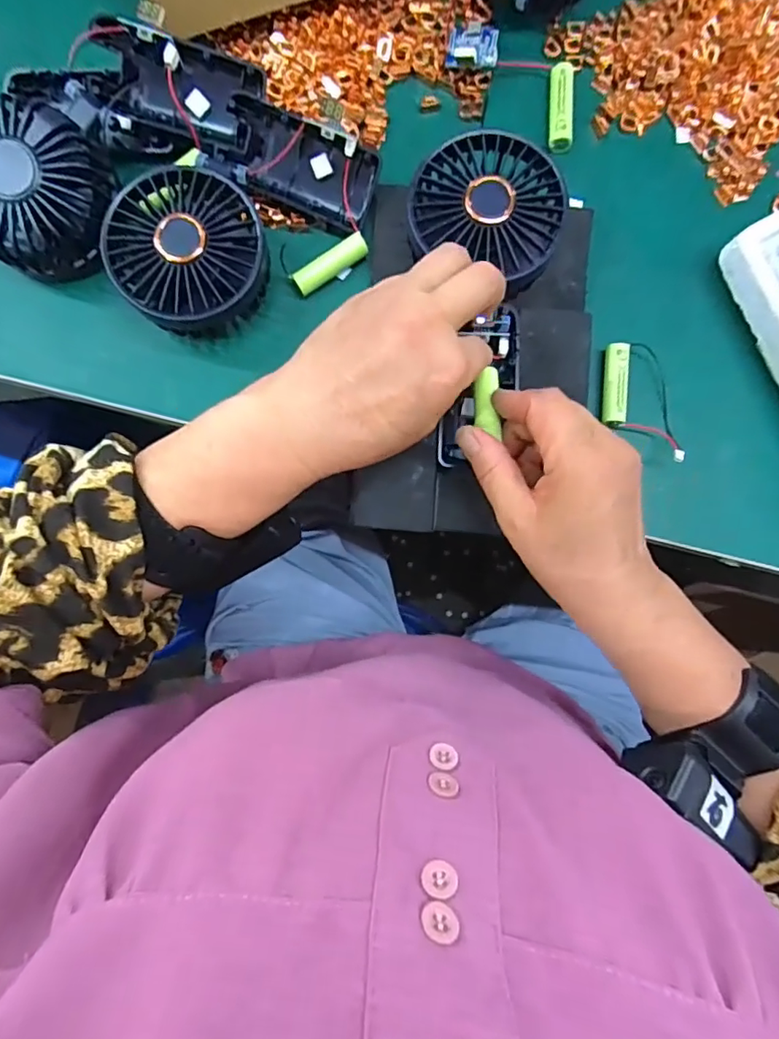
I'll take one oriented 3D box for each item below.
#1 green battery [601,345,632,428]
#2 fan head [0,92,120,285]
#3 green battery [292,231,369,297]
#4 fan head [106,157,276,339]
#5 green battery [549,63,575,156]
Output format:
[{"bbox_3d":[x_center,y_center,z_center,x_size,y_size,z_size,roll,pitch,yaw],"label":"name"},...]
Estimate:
[{"bbox_3d":[0.143,-0.086,0.335,0.013,0.011,0.050,4,89,-1],"label":"green battery"},{"bbox_3d":[-0.200,-0.186,0.301,0.081,0.051,0.076,0,86,-3],"label":"fan head"},{"bbox_3d":[-0.037,-0.159,0.328,0.050,0.011,0.014,-35,90,-1],"label":"green battery"},{"bbox_3d":[-0.114,-0.152,0.306,0.080,0.043,0.080,0,86,-3],"label":"fan head"},{"bbox_3d":[0.111,-0.264,0.340,0.017,0.013,0.050,1,89,-1],"label":"green battery"}]

